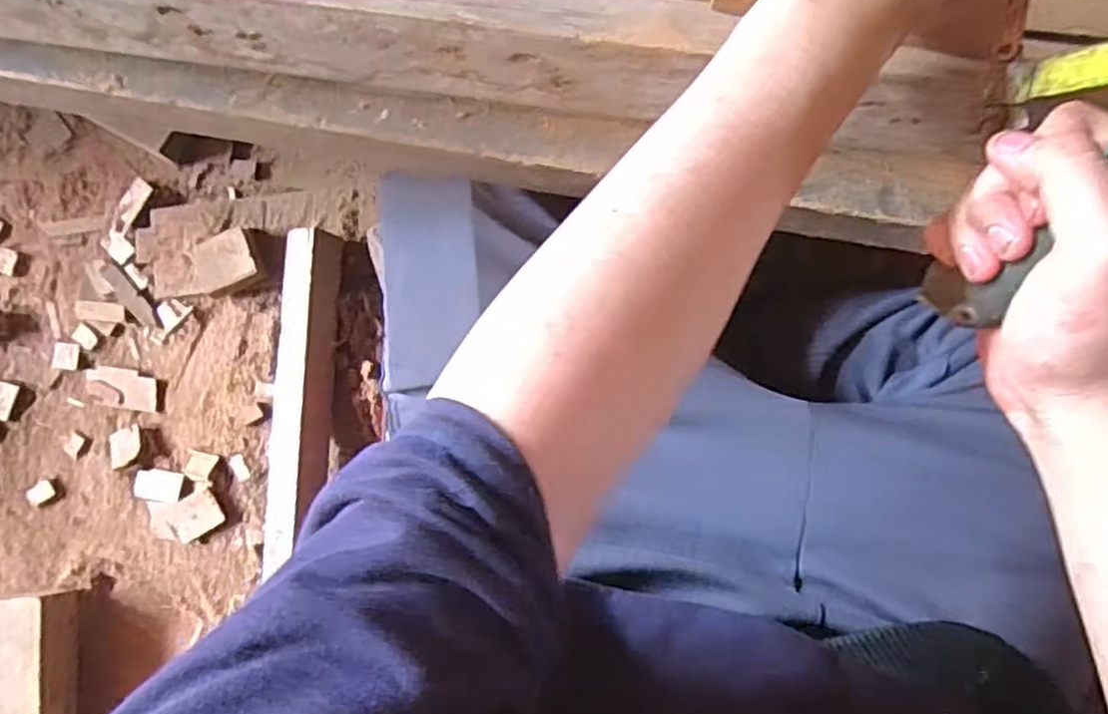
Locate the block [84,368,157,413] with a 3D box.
[{"bbox_3d":[-0.437,0.033,0.726,0.075,0.008,0.037,9,84,3],"label":"block"}]

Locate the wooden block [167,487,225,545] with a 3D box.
[{"bbox_3d":[-0.355,0.157,0.710,0.049,0.009,0.041,-31,84,-2],"label":"wooden block"}]

